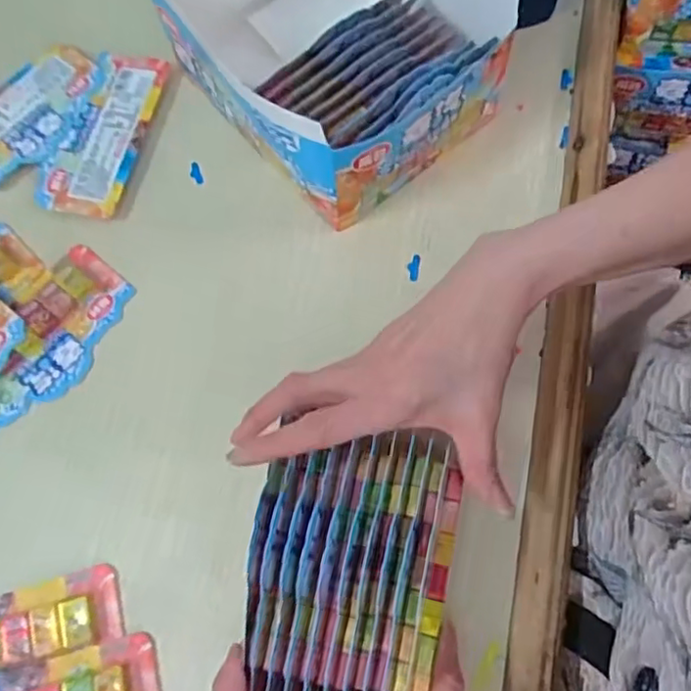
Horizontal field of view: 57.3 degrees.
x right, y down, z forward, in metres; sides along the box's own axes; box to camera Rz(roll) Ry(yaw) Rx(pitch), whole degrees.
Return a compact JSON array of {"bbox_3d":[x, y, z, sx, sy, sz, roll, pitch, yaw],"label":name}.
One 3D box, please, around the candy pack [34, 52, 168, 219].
[{"bbox_3d":[-0.182,-0.162,0.481,0.064,0.010,0.143,13,71,7],"label":"candy pack"}]

